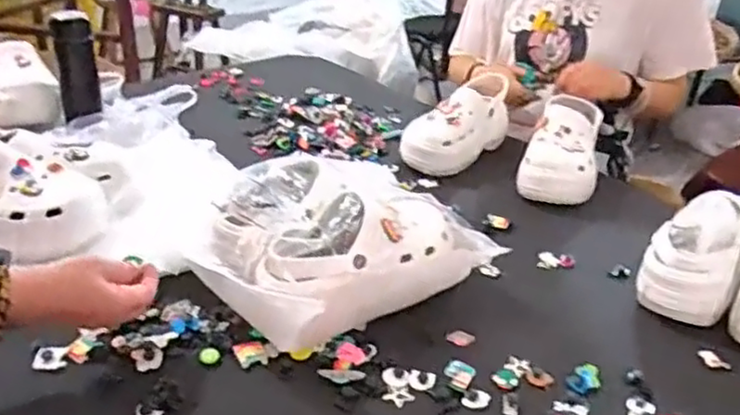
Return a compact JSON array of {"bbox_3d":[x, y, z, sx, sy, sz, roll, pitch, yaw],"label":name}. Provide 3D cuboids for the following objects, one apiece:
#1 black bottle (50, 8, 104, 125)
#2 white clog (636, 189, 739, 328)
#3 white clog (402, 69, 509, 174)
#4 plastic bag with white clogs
[{"bbox_3d":[-0.467,-0.225,1.068,0.059,0.163,0.052,-6,8,-17],"label":"black bottle"},{"bbox_3d":[0.410,0.043,0.803,0.098,0.119,0.218,26,36,36],"label":"white clog"},{"bbox_3d":[0.138,-0.134,1.112,0.091,0.100,0.222,22,33,31],"label":"white clog"},{"bbox_3d":[-0.037,0.036,0.749,0.266,0.114,0.224,-20,36,-36],"label":"plastic bag with white clogs"}]

